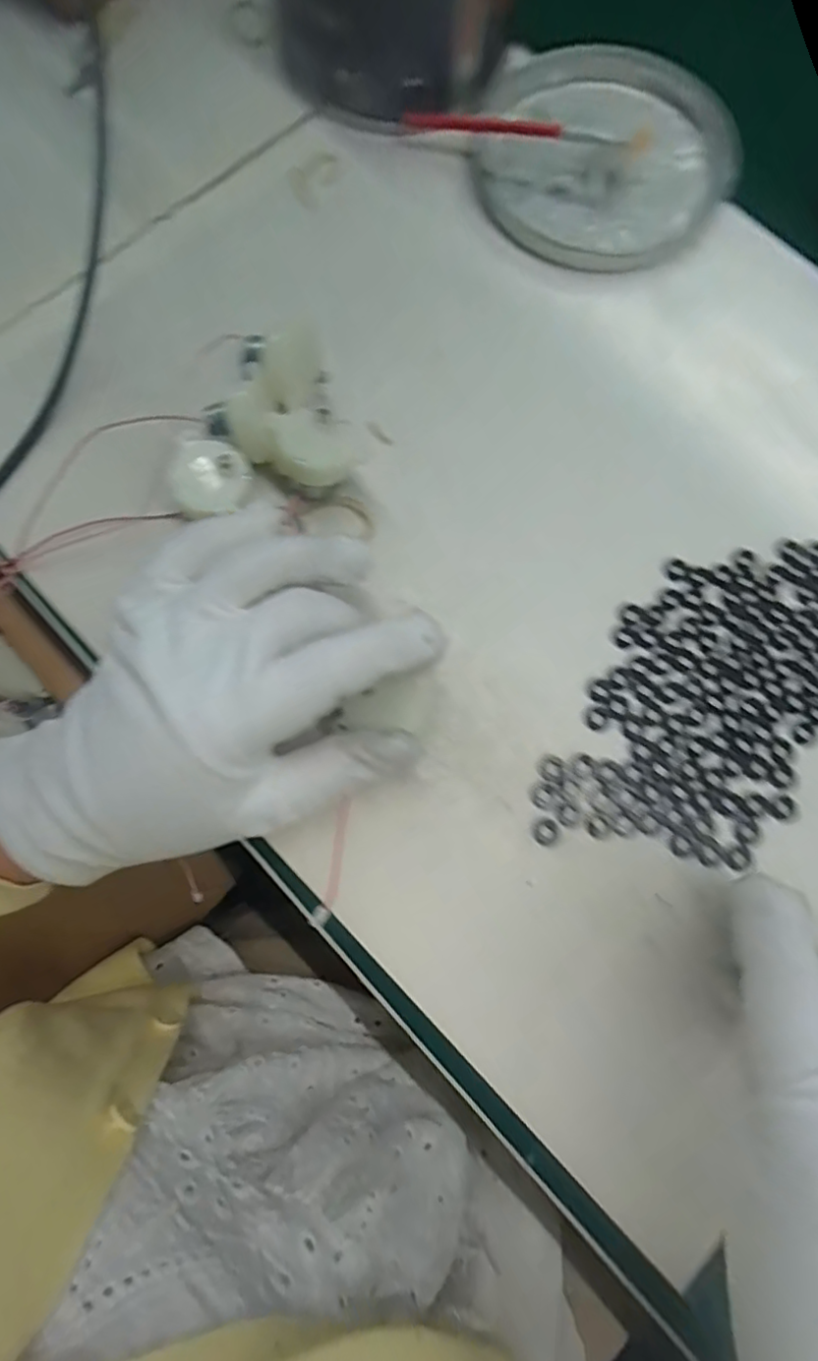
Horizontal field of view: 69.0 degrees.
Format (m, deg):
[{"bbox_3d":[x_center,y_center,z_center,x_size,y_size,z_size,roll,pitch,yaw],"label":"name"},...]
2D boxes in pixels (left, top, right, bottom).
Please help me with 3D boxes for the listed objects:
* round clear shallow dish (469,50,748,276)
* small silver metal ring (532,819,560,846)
[{"bbox_3d":[0.104,-0.278,0.311,0.134,0.014,0.134,0,77,0],"label":"round clear shallow dish"},{"bbox_3d":[0.054,0.060,0.235,0.010,0.004,0.010,0,77,0],"label":"small silver metal ring"}]

